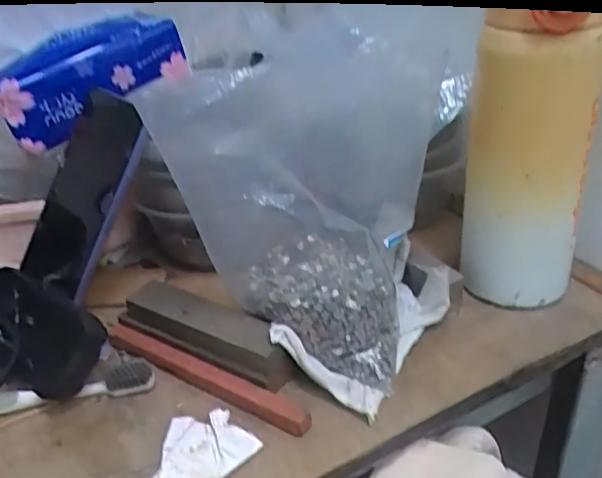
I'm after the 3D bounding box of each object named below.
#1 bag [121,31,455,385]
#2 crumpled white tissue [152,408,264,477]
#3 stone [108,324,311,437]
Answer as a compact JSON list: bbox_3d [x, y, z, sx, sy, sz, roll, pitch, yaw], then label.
[{"bbox_3d":[0.000,-0.028,0.377,0.118,0.154,0.204,-25,39,-30],"label":"bag"},{"bbox_3d":[-0.052,0.107,0.310,0.053,0.009,0.040,-20,37,-22],"label":"crumpled white tissue"},{"bbox_3d":[-0.061,0.077,0.353,0.150,0.010,0.016,17,39,28],"label":"stone"}]

